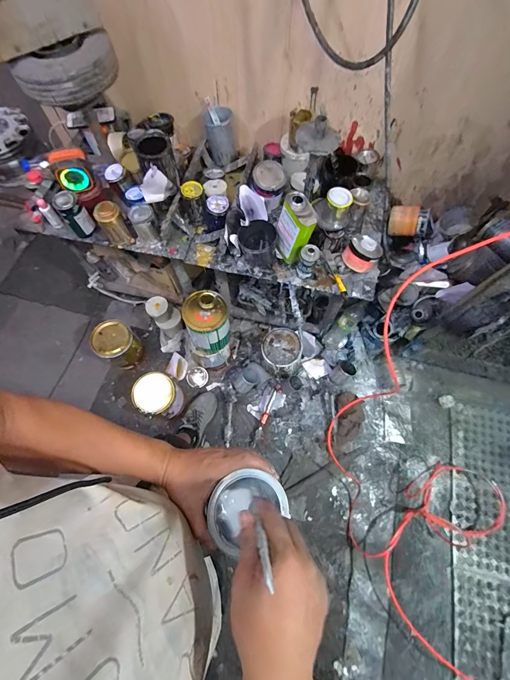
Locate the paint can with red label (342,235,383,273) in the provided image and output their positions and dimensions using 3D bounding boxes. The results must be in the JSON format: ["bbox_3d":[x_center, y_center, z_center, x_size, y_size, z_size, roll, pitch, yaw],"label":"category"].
[{"bbox_3d":[0.329,-0.261,0.945,0.098,0.069,0.097,-1,67,1],"label":"paint can with red label"}]

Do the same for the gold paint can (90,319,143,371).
[{"bbox_3d":[-0.600,0.024,1.353,0.164,0.181,0.171,-42,72,-15],"label":"gold paint can"}]

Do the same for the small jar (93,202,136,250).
[{"bbox_3d":[-0.448,-0.365,0.977,0.076,0.126,0.076,-32,70,-12],"label":"small jar"}]

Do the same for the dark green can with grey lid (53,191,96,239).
[{"bbox_3d":[-0.573,-0.398,0.980,0.076,0.122,0.091,-39,71,-14],"label":"dark green can with grey lid"}]

